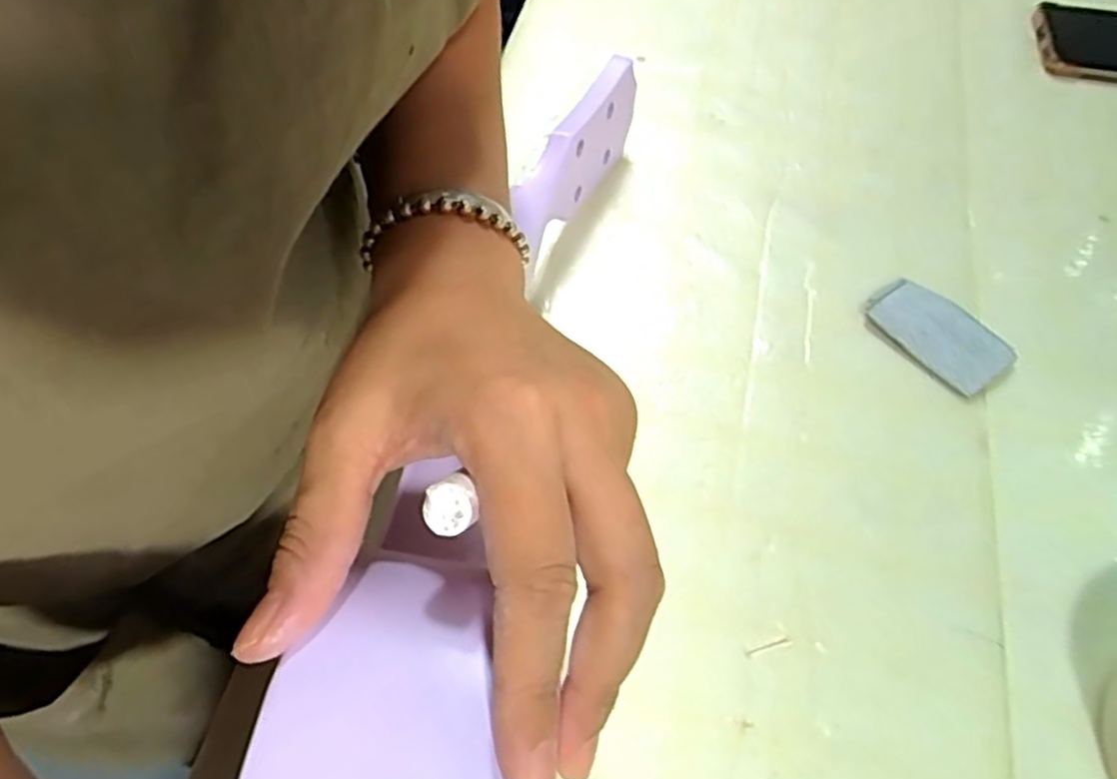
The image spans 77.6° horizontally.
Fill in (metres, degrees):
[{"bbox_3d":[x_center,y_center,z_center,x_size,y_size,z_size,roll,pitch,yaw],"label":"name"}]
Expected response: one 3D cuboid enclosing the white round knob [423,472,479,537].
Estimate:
[{"bbox_3d":[-0.025,0.026,0.155,0.011,0.010,0.010,-11,61,-4],"label":"white round knob"}]

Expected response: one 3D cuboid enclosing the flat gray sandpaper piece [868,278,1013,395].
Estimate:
[{"bbox_3d":[0.204,-0.030,0.377,0.035,0.017,0.071,-38,66,-17],"label":"flat gray sandpaper piece"}]

